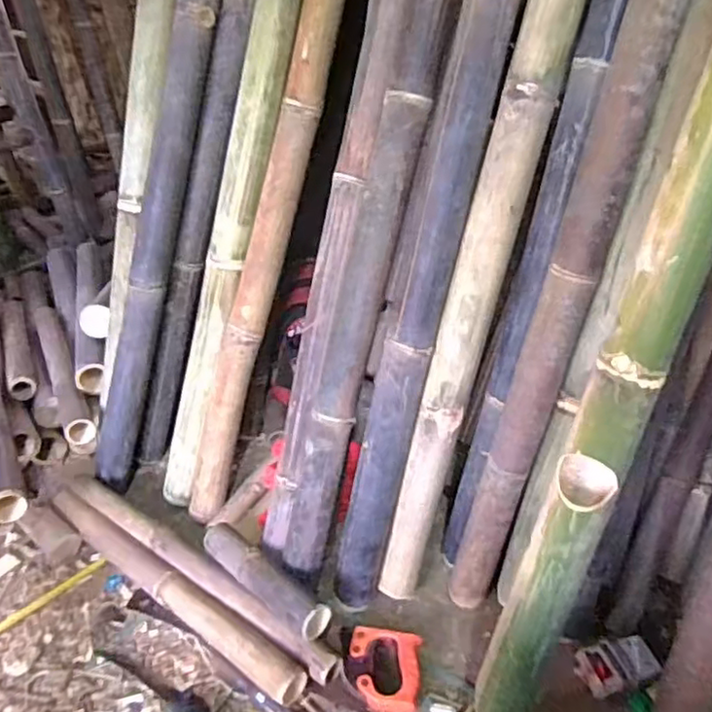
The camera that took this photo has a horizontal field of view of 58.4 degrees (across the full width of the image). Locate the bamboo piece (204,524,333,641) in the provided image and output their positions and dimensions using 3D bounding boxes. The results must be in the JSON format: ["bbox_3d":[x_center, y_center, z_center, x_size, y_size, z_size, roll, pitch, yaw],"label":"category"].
[{"bbox_3d":[-0.149,0.350,1.003,0.266,0.058,0.058,24,43,38],"label":"bamboo piece"}]

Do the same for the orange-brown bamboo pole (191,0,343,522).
[{"bbox_3d":[-0.068,-0.450,0.992,0.074,1.605,0.086,1,21,-43],"label":"orange-brown bamboo pole"}]

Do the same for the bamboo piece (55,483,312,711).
[{"bbox_3d":[-0.333,0.384,1.075,0.646,0.061,0.054,19,40,34],"label":"bamboo piece"}]

